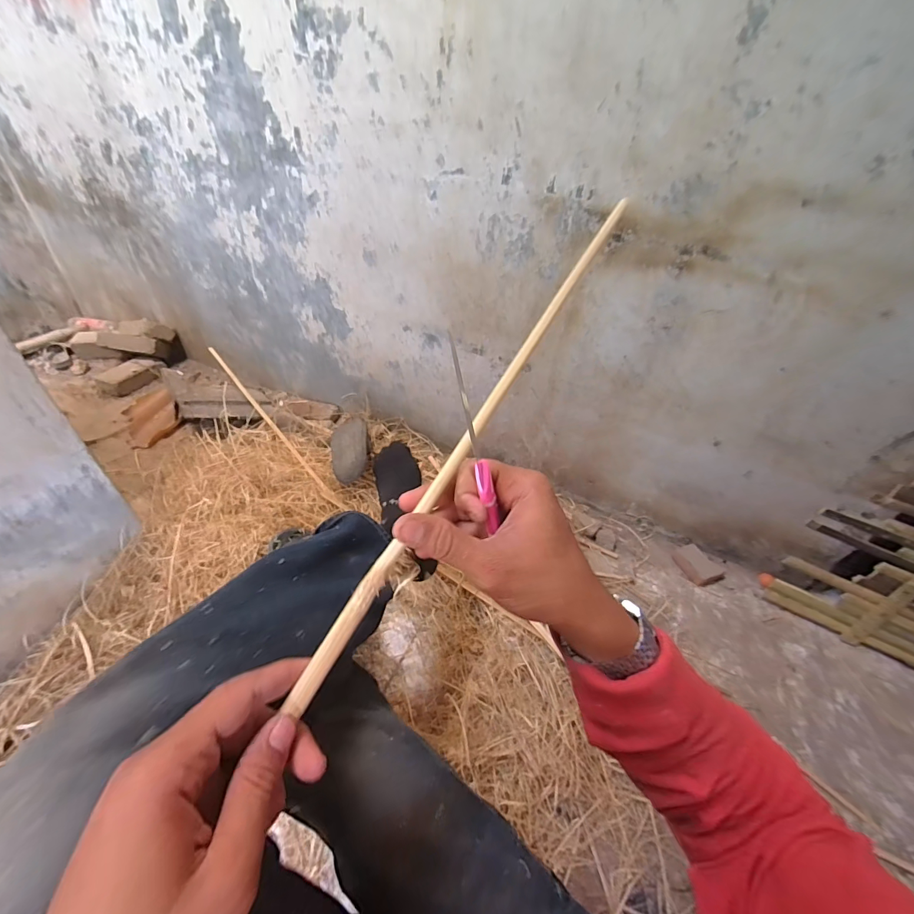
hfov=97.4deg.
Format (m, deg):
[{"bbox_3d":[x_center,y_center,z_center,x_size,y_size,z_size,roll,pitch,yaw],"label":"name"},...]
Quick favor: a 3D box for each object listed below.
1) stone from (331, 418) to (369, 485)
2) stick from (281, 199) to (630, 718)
[{"bbox_3d":[-0.319,-0.021,1.203,0.111,0.087,0.242,-4,44,-13],"label":"stone"},{"bbox_3d":[0.037,-0.057,0.316,0.013,0.009,0.501,25,66,18],"label":"stick"}]

